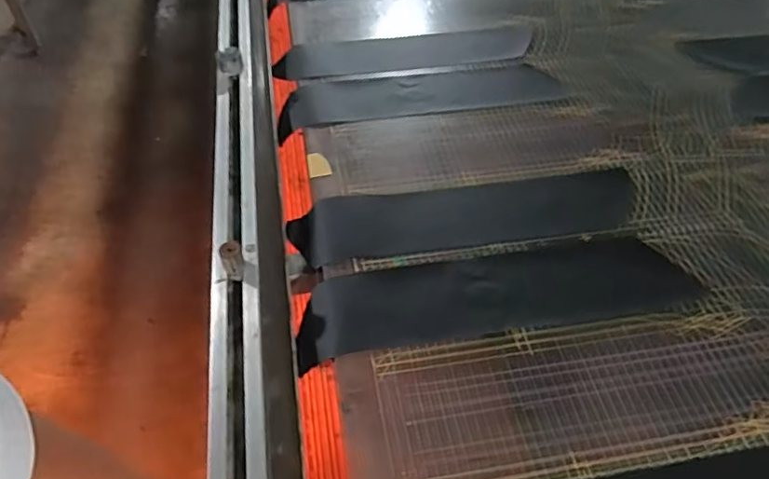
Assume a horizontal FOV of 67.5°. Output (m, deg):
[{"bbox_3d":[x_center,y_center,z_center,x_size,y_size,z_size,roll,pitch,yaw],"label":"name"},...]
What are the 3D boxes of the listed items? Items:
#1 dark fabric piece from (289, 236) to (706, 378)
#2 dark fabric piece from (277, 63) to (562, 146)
[{"bbox_3d":[0.128,0.060,0.666,0.450,0.006,0.109,-7,49,-8],"label":"dark fabric piece"},{"bbox_3d":[0.053,-0.232,0.934,0.443,0.020,0.115,-8,46,-6],"label":"dark fabric piece"}]

